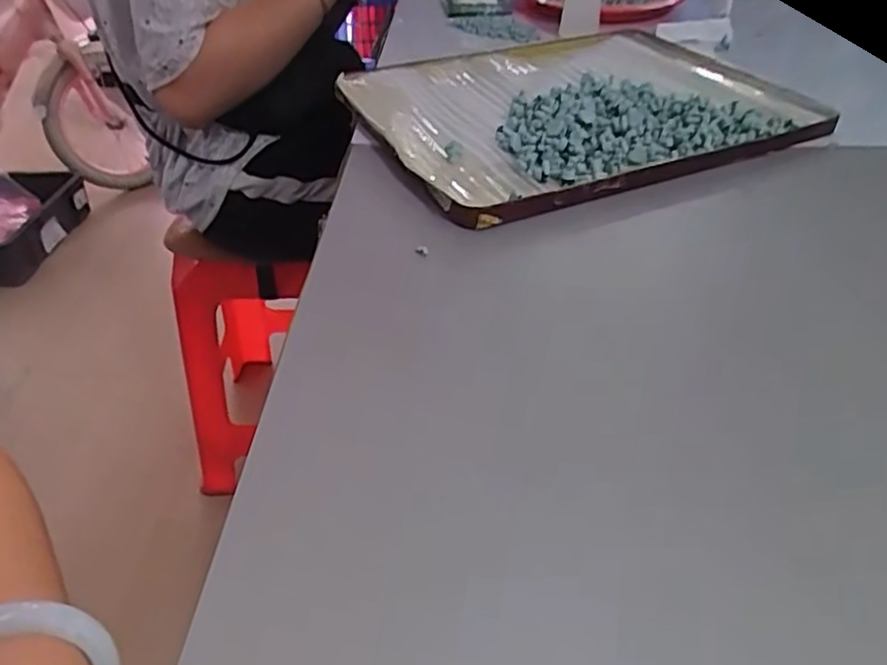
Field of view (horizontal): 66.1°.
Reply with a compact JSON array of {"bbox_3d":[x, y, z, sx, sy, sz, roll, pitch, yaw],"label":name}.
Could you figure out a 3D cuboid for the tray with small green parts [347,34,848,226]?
[{"bbox_3d":[0.097,-0.176,0.512,0.316,0.030,0.246,-16,42,-21],"label":"tray with small green parts"}]

